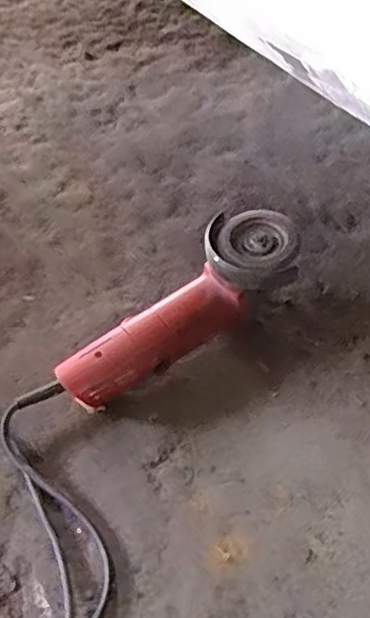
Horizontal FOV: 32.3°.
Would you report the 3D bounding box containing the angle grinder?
[{"bbox_3d":[-0.007,0.000,0.659,0.274,0.096,0.094,-30,57,-16],"label":"angle grinder"}]

